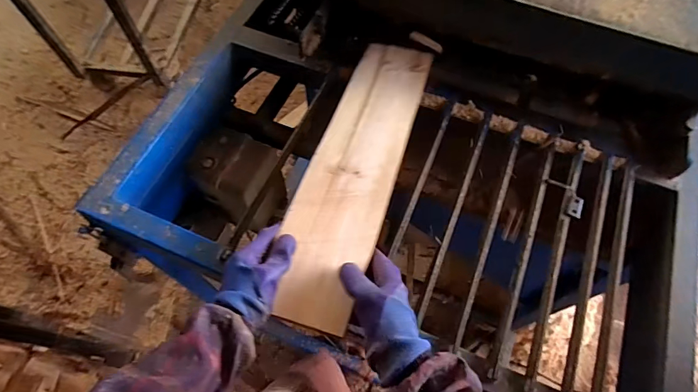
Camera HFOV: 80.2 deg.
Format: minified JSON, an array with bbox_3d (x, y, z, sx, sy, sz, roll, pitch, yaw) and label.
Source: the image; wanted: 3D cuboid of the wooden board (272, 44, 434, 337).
[{"bbox_3d":[0.015,-0.058,0.601,0.122,0.016,0.498,13,58,10],"label":"wooden board"}]

